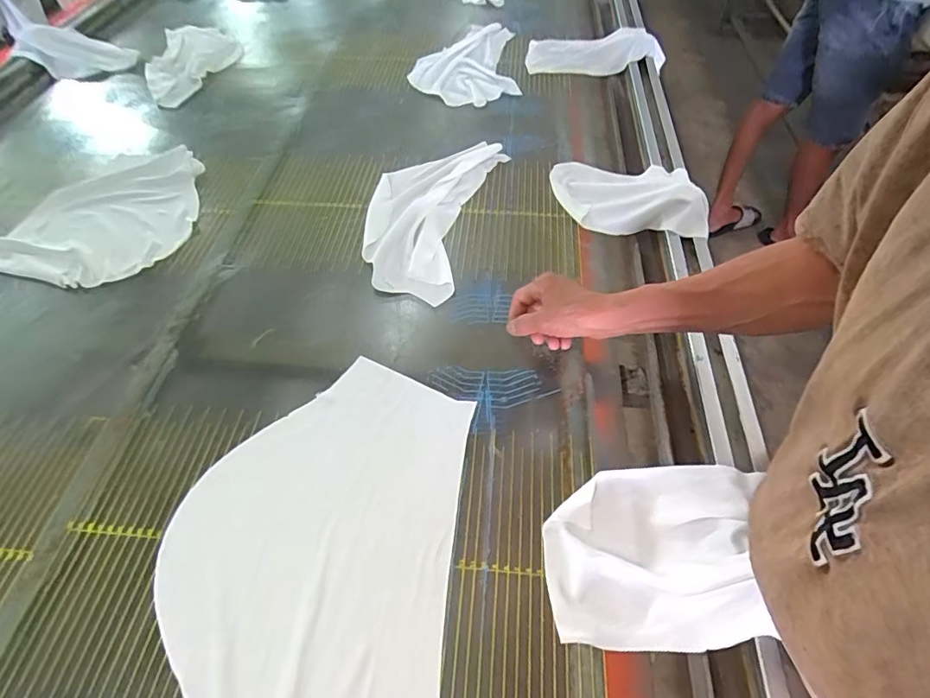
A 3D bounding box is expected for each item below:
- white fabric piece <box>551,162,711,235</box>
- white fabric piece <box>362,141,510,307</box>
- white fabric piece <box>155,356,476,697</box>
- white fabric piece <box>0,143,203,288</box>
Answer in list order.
[{"bbox_3d":[0.233,-0.229,0.695,0.226,0.050,0.154,14,56,11],"label":"white fabric piece"},{"bbox_3d":[-0.058,-0.215,0.715,0.162,0.017,0.350,12,56,10],"label":"white fabric piece"},{"bbox_3d":[-0.138,0.185,0.437,0.252,0.013,0.381,3,55,3],"label":"white fabric piece"},{"bbox_3d":[-0.523,-0.208,0.726,0.245,0.015,0.303,18,57,13],"label":"white fabric piece"}]

